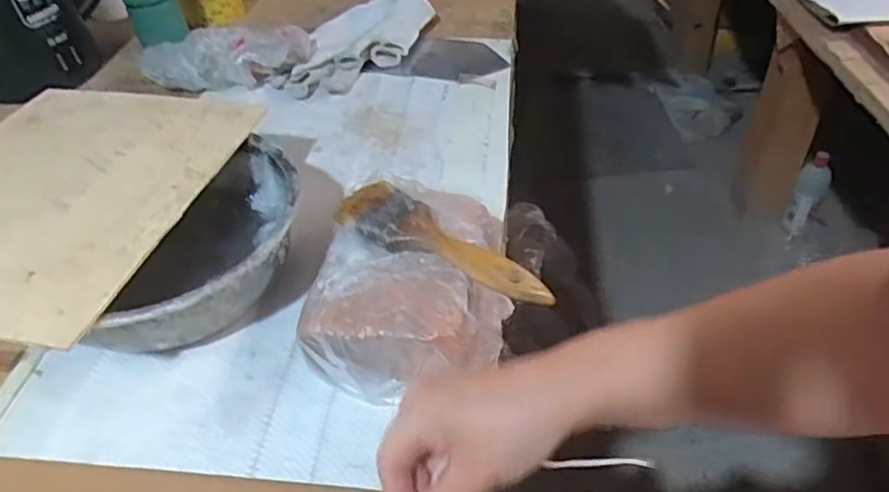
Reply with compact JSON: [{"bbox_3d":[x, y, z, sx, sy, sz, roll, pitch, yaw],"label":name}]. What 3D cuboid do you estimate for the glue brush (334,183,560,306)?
[{"bbox_3d":[-0.004,-0.003,0.435,0.181,0.016,0.042,28,51,30],"label":"glue brush"}]

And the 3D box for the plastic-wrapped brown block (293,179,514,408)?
[{"bbox_3d":[-0.020,0.029,0.462,0.136,0.064,0.169,6,43,11],"label":"plastic-wrapped brown block"}]

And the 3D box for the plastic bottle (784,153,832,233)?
[{"bbox_3d":[0.807,-0.110,1.386,0.062,0.209,0.044,26,52,28],"label":"plastic bottle"}]

